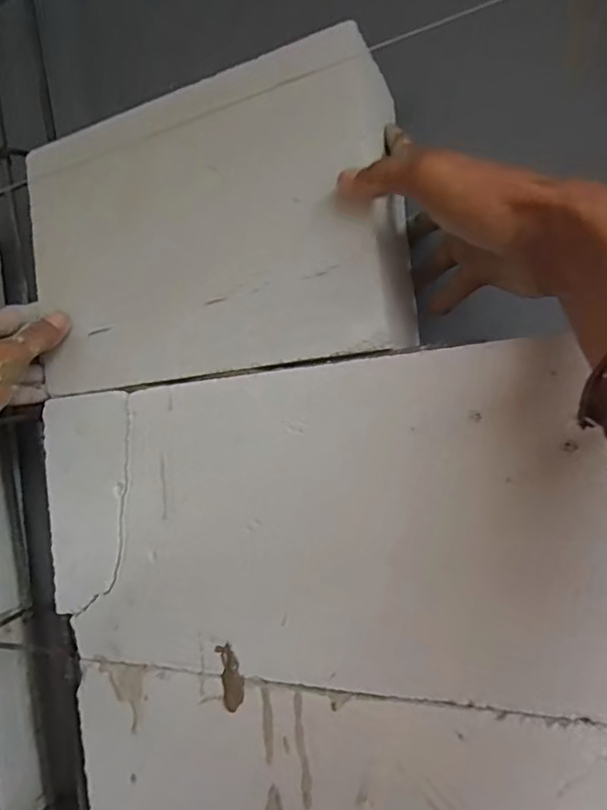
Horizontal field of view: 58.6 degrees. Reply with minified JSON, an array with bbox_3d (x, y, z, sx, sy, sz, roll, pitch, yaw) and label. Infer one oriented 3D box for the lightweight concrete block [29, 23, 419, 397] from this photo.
[{"bbox_3d":[-0.061,-0.117,0.408,0.278,0.189,0.096,-6,-1,25],"label":"lightweight concrete block"}]

